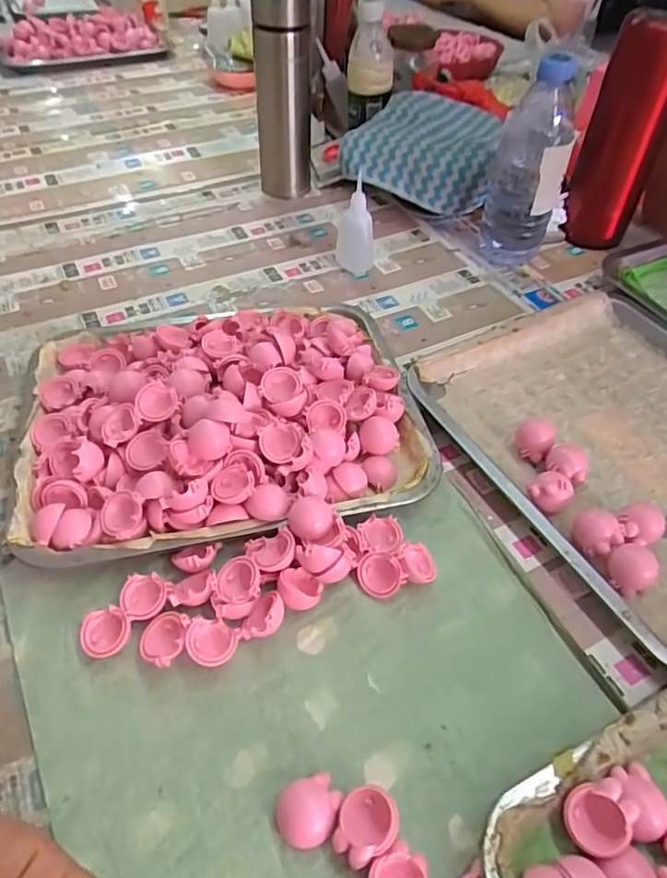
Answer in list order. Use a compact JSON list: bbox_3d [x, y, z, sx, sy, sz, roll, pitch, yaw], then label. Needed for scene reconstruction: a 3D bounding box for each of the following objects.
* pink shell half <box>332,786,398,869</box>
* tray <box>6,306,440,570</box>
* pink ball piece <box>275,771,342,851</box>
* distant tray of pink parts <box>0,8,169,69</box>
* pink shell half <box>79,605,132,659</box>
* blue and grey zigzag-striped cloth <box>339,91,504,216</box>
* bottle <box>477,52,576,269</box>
[{"bbox_3d":[0.015,0.190,0.285,0.032,0.020,0.028,-23,52,-21],"label":"pink shell half"},{"bbox_3d":[-0.089,-0.027,0.454,0.303,0.052,0.246,-7,48,-8],"label":"tray"},{"bbox_3d":[-0.012,0.188,0.291,0.032,0.010,0.029,-11,49,-11],"label":"pink ball piece"},{"bbox_3d":[-0.503,-0.803,1.151,0.321,0.052,0.222,-18,51,-17],"label":"distant tray of pink parts"},{"bbox_3d":[-0.136,0.116,0.345,0.028,0.014,0.026,1,48,-1],"label":"pink shell half"},{"bbox_3d":[0.112,-0.355,0.705,0.187,0.063,0.175,13,49,10],"label":"blue and grey zigzag-striped cloth"},{"bbox_3d":[0.199,-0.276,0.594,0.070,0.195,0.070,15,49,11],"label":"bottle"}]

